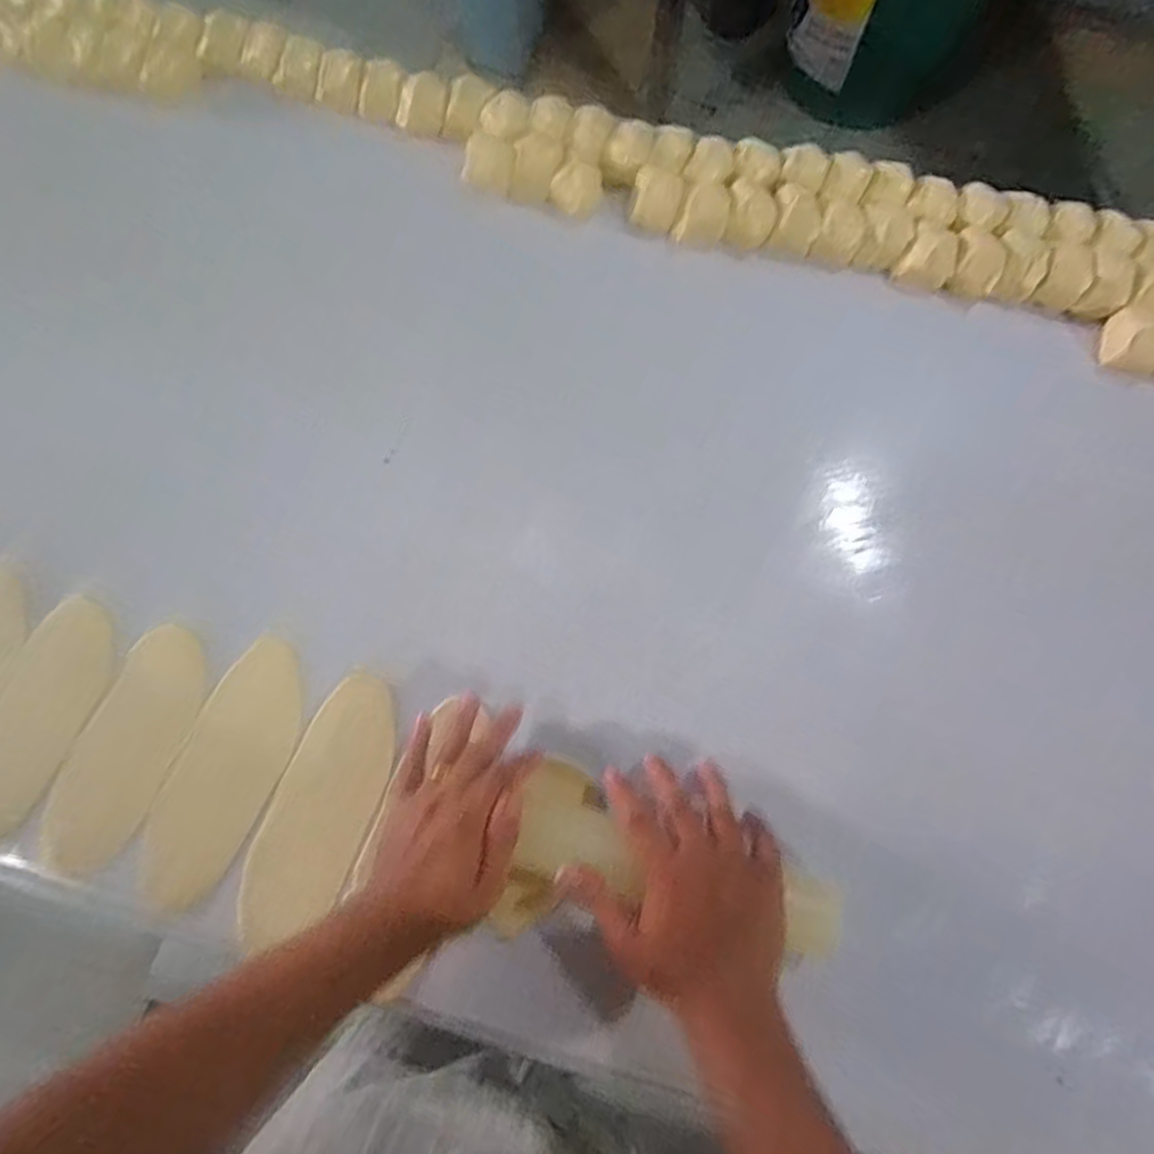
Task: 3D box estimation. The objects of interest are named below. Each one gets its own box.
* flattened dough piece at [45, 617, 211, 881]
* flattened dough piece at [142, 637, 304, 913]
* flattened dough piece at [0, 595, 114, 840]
[{"bbox_3d":[-0.345,0.129,0.536,0.076,0.012,0.182,19,78,4],"label":"flattened dough piece"},{"bbox_3d":[-0.266,0.146,0.533,0.075,0.011,0.198,21,79,4],"label":"flattened dough piece"},{"bbox_3d":[-0.420,0.107,0.545,0.073,0.008,0.181,20,79,4],"label":"flattened dough piece"}]

